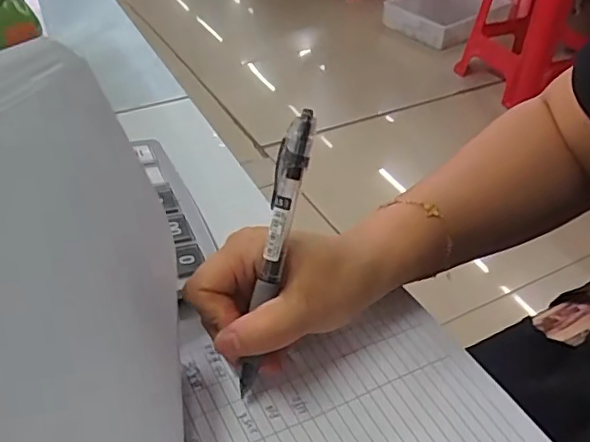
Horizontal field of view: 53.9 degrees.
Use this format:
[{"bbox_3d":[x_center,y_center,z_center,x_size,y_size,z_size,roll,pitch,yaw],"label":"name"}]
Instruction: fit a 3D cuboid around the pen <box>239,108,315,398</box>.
[{"bbox_3d":[-0.011,0.014,0.270,0.015,0.132,0.009,14,5,14],"label":"pen"}]

